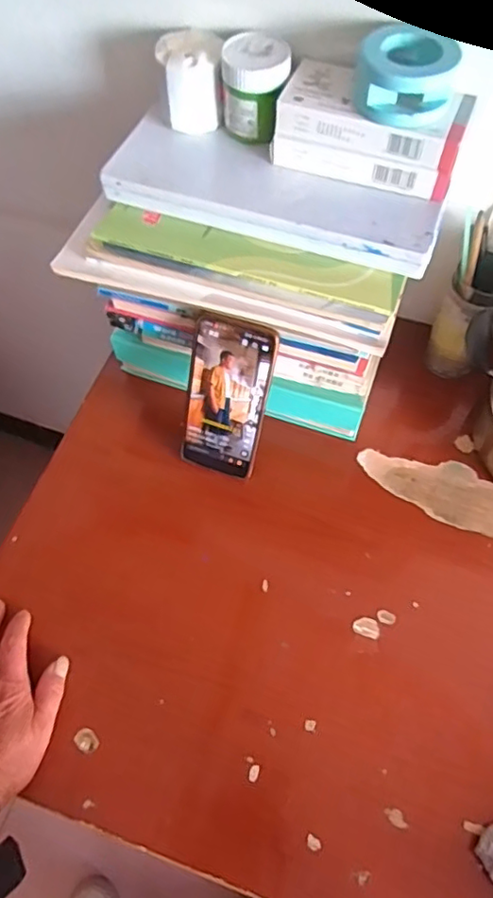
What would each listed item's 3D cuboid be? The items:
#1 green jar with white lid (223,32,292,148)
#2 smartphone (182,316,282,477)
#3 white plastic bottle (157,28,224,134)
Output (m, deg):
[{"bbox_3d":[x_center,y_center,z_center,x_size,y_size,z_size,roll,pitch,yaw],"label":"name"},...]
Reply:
[{"bbox_3d":[0.007,-0.304,0.493,0.054,0.061,0.059,0,63,-1],"label":"green jar with white lid"},{"bbox_3d":[-0.019,-0.045,0.554,0.077,0.166,0.008,20,36,10],"label":"smartphone"},{"bbox_3d":[-0.047,-0.321,0.507,0.050,0.060,0.045,0,63,-1],"label":"white plastic bottle"}]

